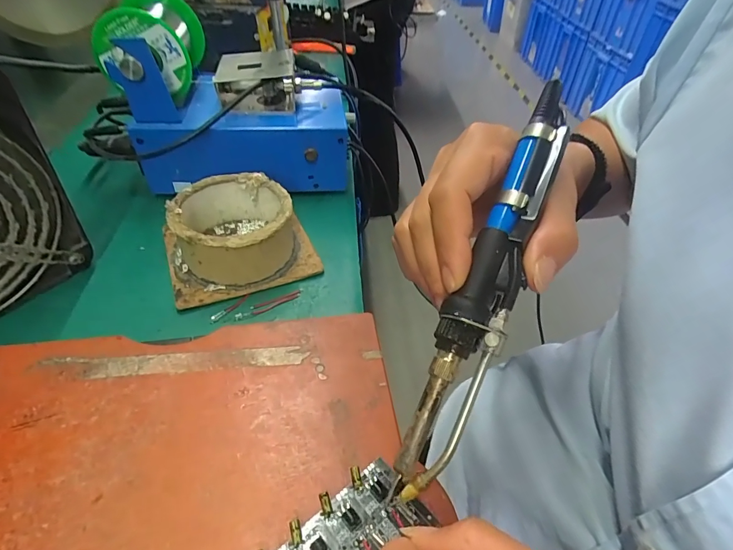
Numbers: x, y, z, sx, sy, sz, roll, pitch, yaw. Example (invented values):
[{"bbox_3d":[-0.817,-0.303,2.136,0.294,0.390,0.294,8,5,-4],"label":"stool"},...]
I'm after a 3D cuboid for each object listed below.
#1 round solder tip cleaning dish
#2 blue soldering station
[{"bbox_3d":[-0.102,-0.036,0.313,0.082,0.047,0.082,1,46,-1],"label":"round solder tip cleaning dish"},{"bbox_3d":[-0.111,-0.142,0.369,0.180,0.114,0.116,-8,46,-10],"label":"blue soldering station"}]

